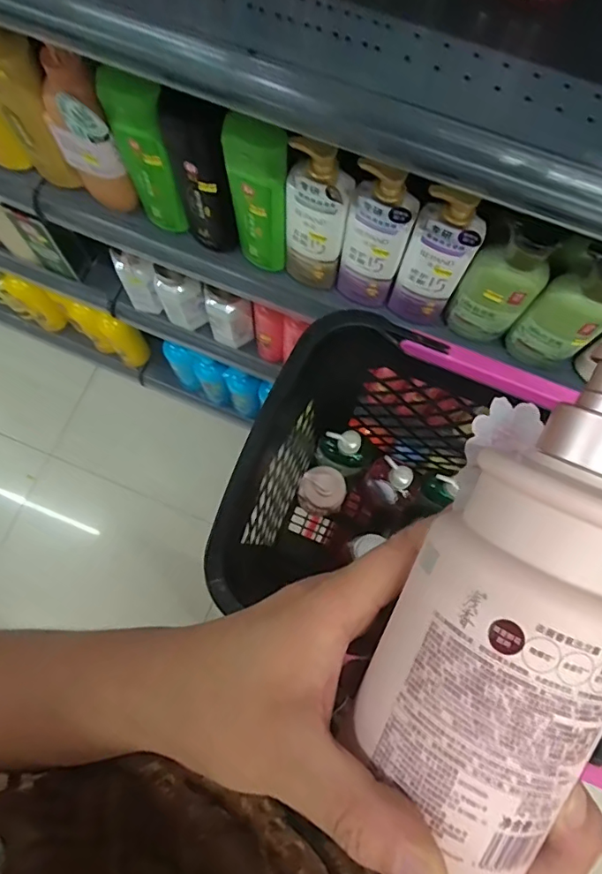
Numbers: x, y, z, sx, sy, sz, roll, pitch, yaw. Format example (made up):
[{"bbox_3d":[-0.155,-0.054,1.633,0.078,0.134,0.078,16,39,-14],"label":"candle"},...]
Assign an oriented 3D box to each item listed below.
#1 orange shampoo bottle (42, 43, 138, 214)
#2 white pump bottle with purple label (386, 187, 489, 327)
[{"bbox_3d":[-0.265,-0.365,0.635,0.076,0.227,0.042,0,76,-1],"label":"orange shampoo bottle"},{"bbox_3d":[0.159,-0.206,0.609,0.073,0.223,0.047,24,77,4],"label":"white pump bottle with purple label"}]

